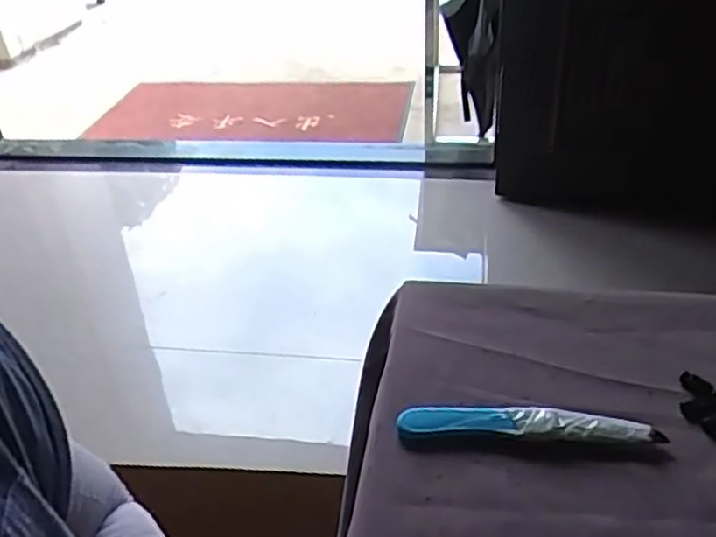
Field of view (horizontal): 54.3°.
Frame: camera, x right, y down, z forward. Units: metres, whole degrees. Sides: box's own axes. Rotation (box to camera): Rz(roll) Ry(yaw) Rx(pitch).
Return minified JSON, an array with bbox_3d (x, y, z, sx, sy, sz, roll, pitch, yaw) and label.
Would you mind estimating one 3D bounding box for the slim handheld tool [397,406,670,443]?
[{"bbox_3d":[0.110,0.102,0.456,0.164,0.015,0.020,-1,34,8],"label":"slim handheld tool"}]

